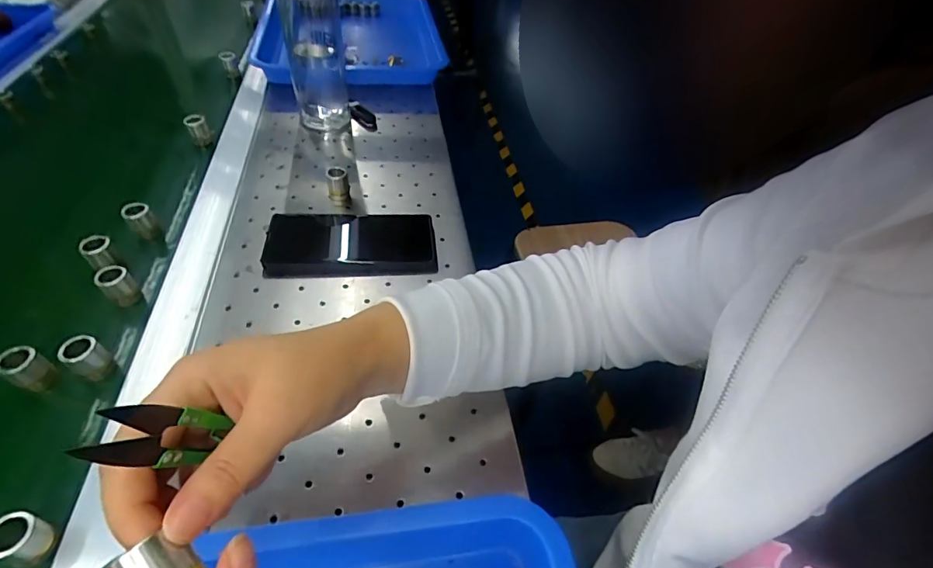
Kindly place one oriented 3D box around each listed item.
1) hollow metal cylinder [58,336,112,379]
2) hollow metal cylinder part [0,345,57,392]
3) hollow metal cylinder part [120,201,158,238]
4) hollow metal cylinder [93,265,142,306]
[{"bbox_3d":[-0.282,0.056,0.335,0.018,0.034,0.021,30,53,21],"label":"hollow metal cylinder"},{"bbox_3d":[-0.319,0.062,0.327,0.019,0.032,0.022,26,52,18],"label":"hollow metal cylinder part"},{"bbox_3d":[-0.317,-0.060,0.440,0.021,0.038,0.017,-30,57,-27],"label":"hollow metal cylinder part"},{"bbox_3d":[-0.296,0.004,0.384,0.023,0.035,0.021,2,48,-2],"label":"hollow metal cylinder"}]

